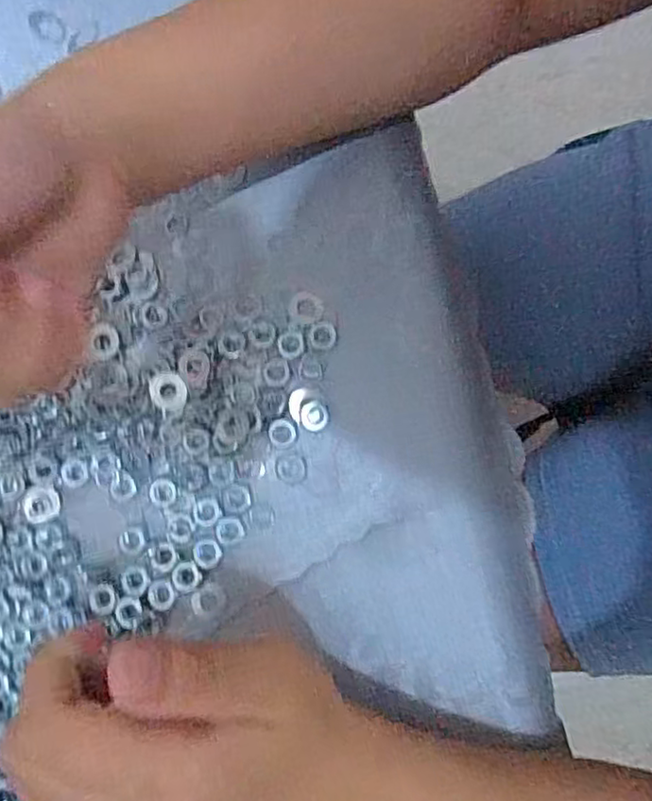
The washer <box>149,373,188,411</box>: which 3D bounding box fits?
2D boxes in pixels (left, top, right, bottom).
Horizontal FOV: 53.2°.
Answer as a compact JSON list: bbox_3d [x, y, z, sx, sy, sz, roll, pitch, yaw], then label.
[{"bbox_3d":[-0.072,-0.004,0.297,0.018,0.004,0.016,27,86,9],"label":"washer"}]

